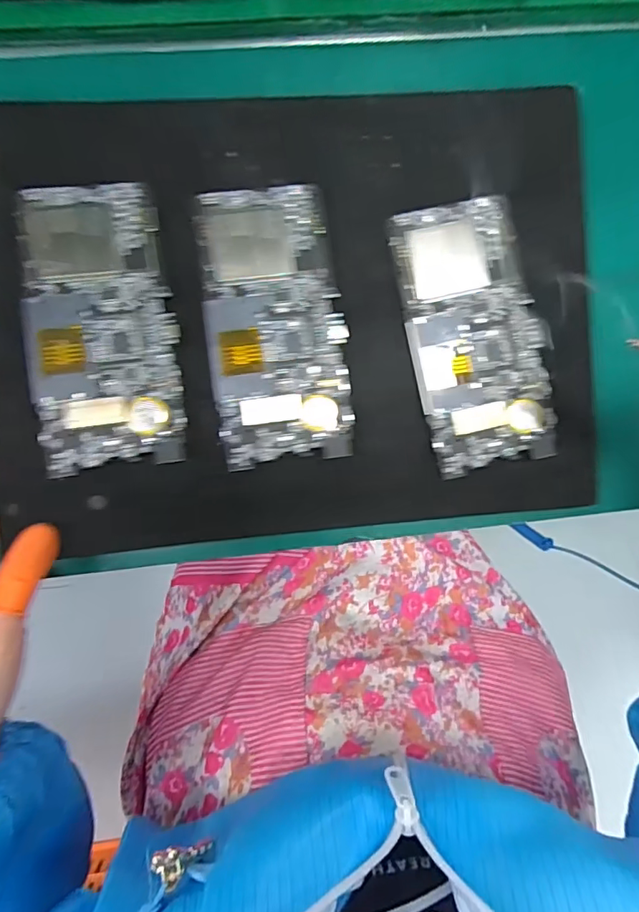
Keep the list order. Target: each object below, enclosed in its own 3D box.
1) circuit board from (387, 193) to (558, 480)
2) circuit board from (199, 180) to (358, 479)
[{"bbox_3d":[0.093,-0.071,0.292,0.078,0.005,0.153,-12,93,-3],"label":"circuit board"},{"bbox_3d":[-0.025,-0.074,0.281,0.075,0.008,0.152,-6,93,-4],"label":"circuit board"}]

